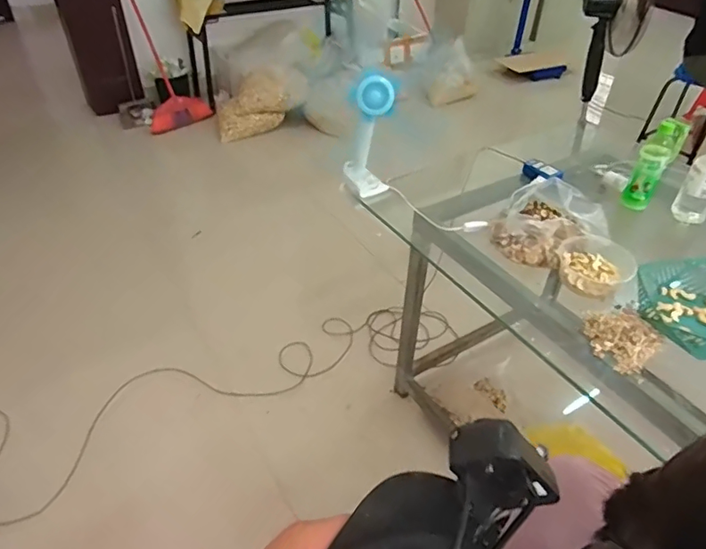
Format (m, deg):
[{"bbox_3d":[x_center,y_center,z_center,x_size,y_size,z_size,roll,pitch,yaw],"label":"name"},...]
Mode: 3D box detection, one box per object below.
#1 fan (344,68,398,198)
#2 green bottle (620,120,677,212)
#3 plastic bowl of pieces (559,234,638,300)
[{"bbox_3d":[0.038,-0.336,1.223,0.098,0.290,0.093,-11,42,-14],"label":"fan"},{"bbox_3d":[0.703,-0.247,1.221,0.067,0.203,0.065,25,46,26],"label":"green bottle"},{"bbox_3d":[0.492,-0.016,1.042,0.139,0.054,0.153,12,41,13],"label":"plastic bowl of pieces"}]

